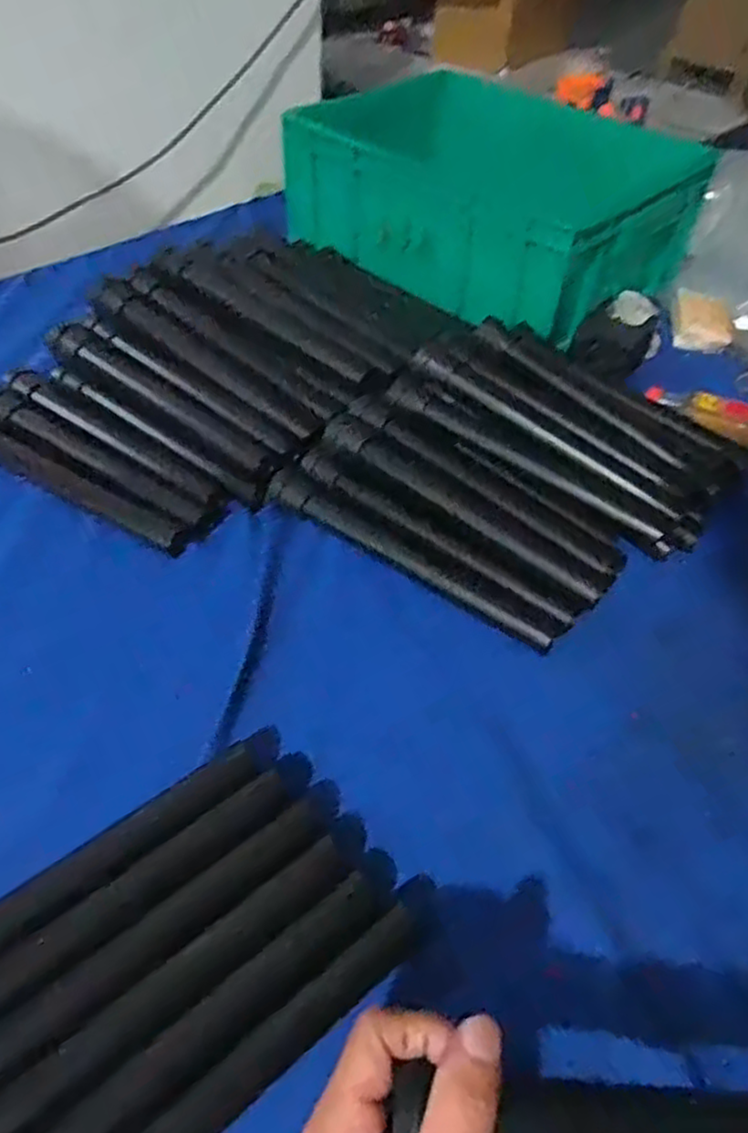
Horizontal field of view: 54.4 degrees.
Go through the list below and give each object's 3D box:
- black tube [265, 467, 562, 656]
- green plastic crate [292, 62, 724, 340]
[{"bbox_3d":[0.022,-0.009,0.549,0.248,0.021,0.026,28,51,20],"label":"black tube"},{"bbox_3d":[0.147,-0.439,0.863,0.322,0.124,0.404,-34,58,-31],"label":"green plastic crate"}]

